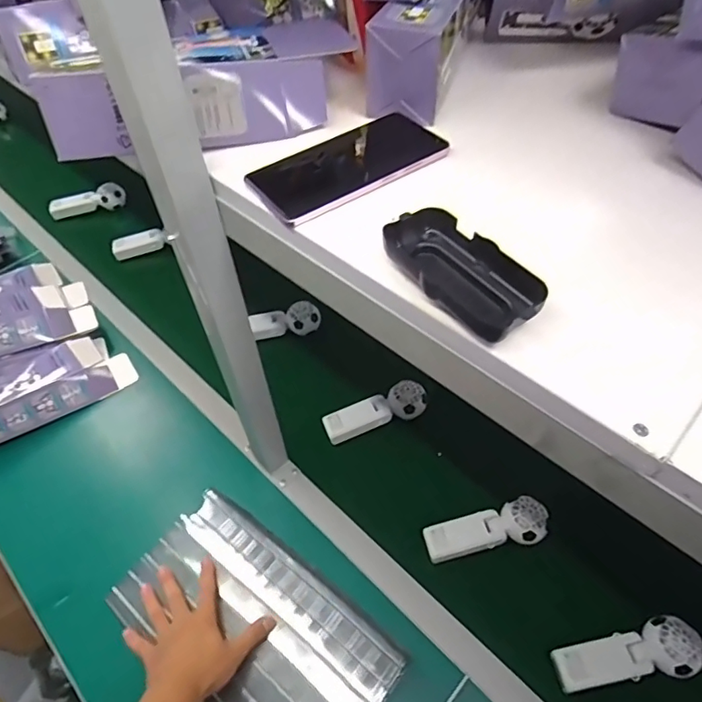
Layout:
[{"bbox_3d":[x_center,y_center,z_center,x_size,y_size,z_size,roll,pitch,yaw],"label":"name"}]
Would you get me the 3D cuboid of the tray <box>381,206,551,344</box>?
[{"bbox_3d":[0.070,-0.044,0.336,0.060,0.041,0.114,-27,55,-17],"label":"tray"}]

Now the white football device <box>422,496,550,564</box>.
[{"bbox_3d":[0.190,0.252,0.723,0.169,0.042,0.059,-11,52,-6],"label":"white football device"}]

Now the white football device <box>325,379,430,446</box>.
[{"bbox_3d":[0.042,0.103,0.852,0.171,0.030,0.058,-22,53,2],"label":"white football device"}]

